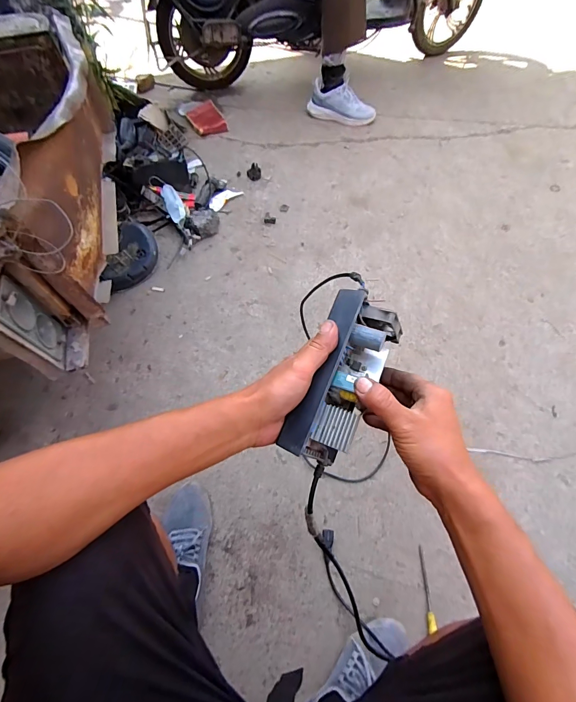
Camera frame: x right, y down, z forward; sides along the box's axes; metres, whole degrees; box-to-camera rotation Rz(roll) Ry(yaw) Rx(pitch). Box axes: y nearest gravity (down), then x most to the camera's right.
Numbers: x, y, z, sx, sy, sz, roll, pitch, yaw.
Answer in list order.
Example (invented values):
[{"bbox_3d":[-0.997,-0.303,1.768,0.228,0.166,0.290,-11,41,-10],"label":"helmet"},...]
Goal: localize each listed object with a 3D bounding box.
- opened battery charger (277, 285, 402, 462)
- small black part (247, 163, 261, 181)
[{"bbox_3d":[0.061,0.033,0.388,0.075,0.081,0.182,22,83,11],"label":"opened battery charger"},{"bbox_3d":[-0.132,-0.691,1.343,0.056,0.048,0.055,-5,60,-3],"label":"small black part"}]

